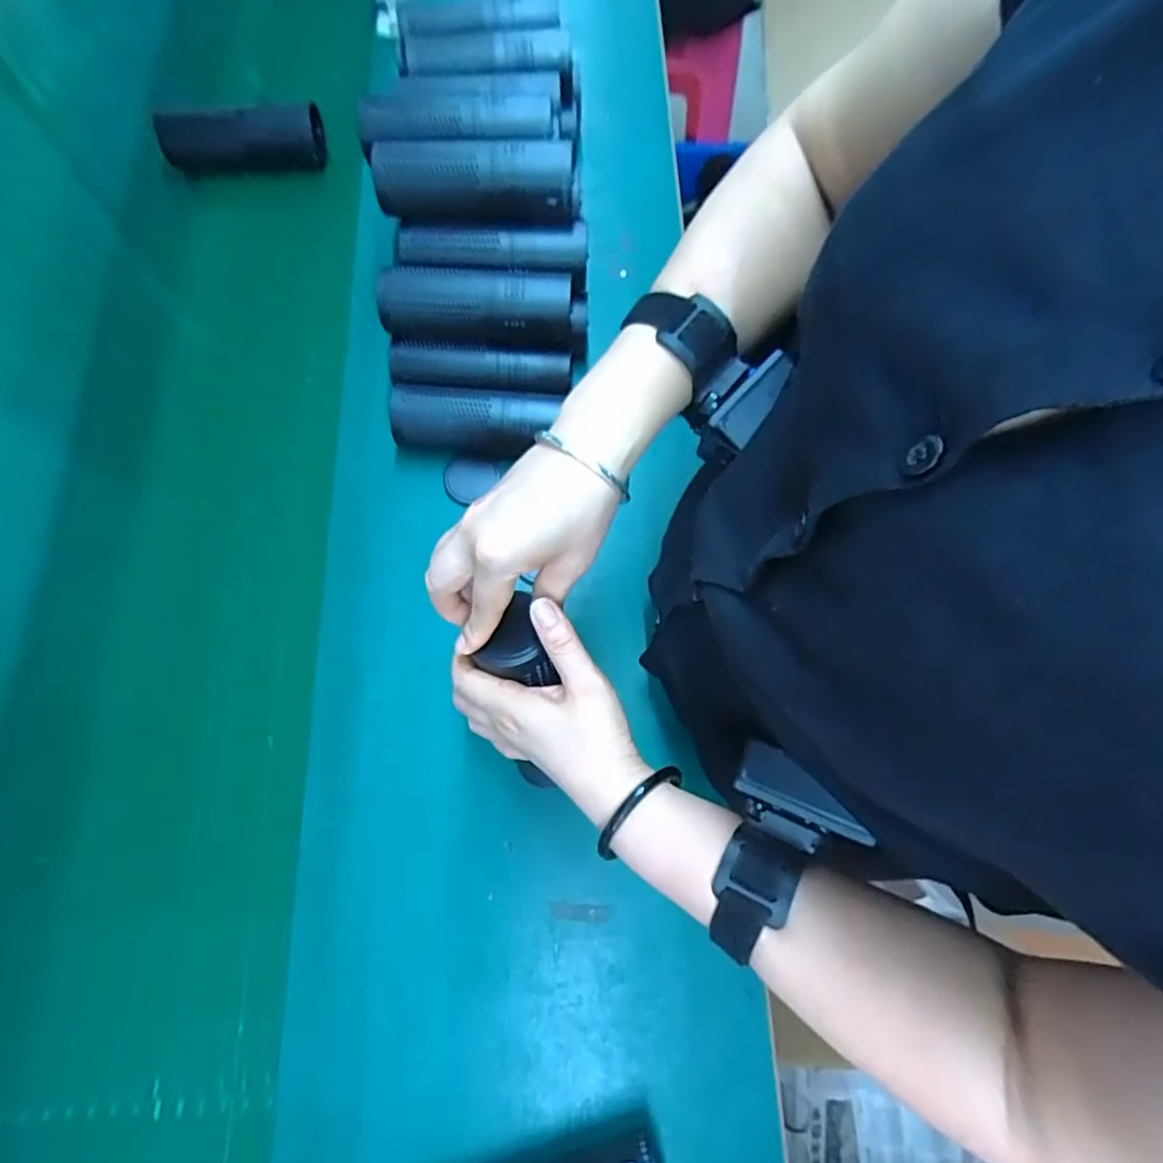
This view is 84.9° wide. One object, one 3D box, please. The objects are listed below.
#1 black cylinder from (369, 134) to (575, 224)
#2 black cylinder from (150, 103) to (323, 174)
[{"bbox_3d":[-0.089,-0.336,0.530,0.164,0.044,0.046,0,72,-1],"label":"black cylinder"},{"bbox_3d":[-0.374,-0.493,0.700,0.169,0.059,0.050,-5,72,-3],"label":"black cylinder"}]

